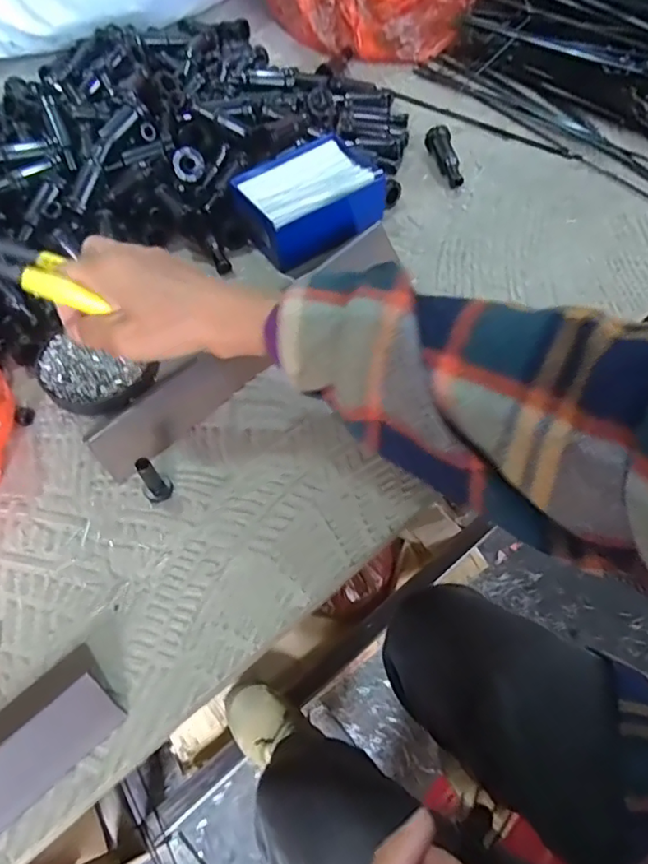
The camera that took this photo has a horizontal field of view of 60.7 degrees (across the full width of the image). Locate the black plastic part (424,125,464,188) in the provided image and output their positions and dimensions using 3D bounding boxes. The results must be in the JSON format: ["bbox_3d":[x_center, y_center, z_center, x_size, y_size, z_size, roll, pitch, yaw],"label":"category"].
[{"bbox_3d":[0.113,-0.258,0.516,0.020,0.019,0.068,-10,59,-5],"label":"black plastic part"}]

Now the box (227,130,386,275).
[{"bbox_3d":[-0.012,-0.195,0.469,0.110,0.044,0.082,-31,63,-16],"label":"box"}]

